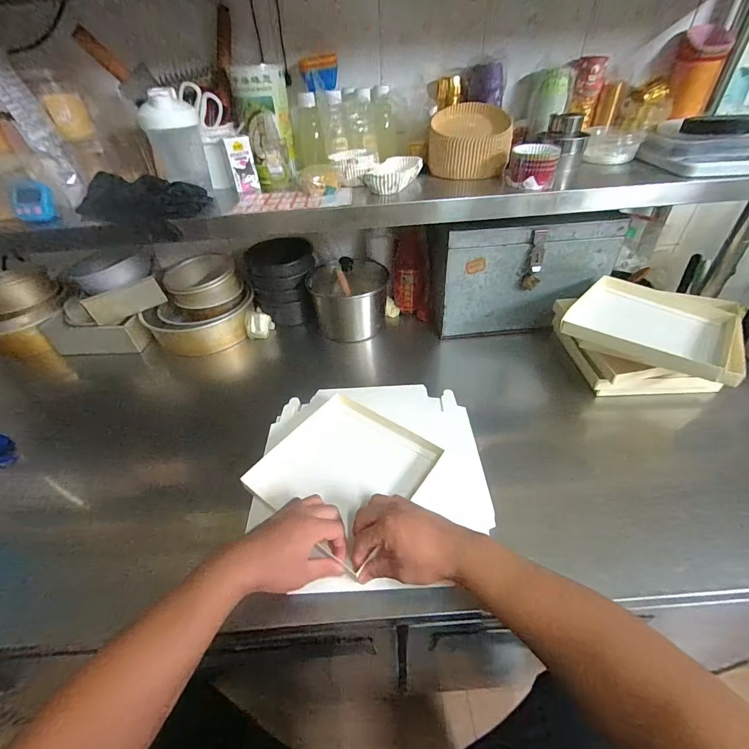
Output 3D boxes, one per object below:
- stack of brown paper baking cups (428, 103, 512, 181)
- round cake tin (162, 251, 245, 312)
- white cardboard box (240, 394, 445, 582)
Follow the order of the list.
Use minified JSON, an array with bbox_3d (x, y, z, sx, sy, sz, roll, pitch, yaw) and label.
[{"bbox_3d":[0.177,-0.436,0.683,0.148,0.092,0.129,6,43,11],"label":"stack of brown paper baking cups"},{"bbox_3d":[-0.410,-0.225,0.877,0.158,0.073,0.134,-22,45,-19],"label":"round cake tin"},{"bbox_3d":[-0.044,0.135,0.563,0.218,0.041,0.235,26,50,29],"label":"white cardboard box"}]

